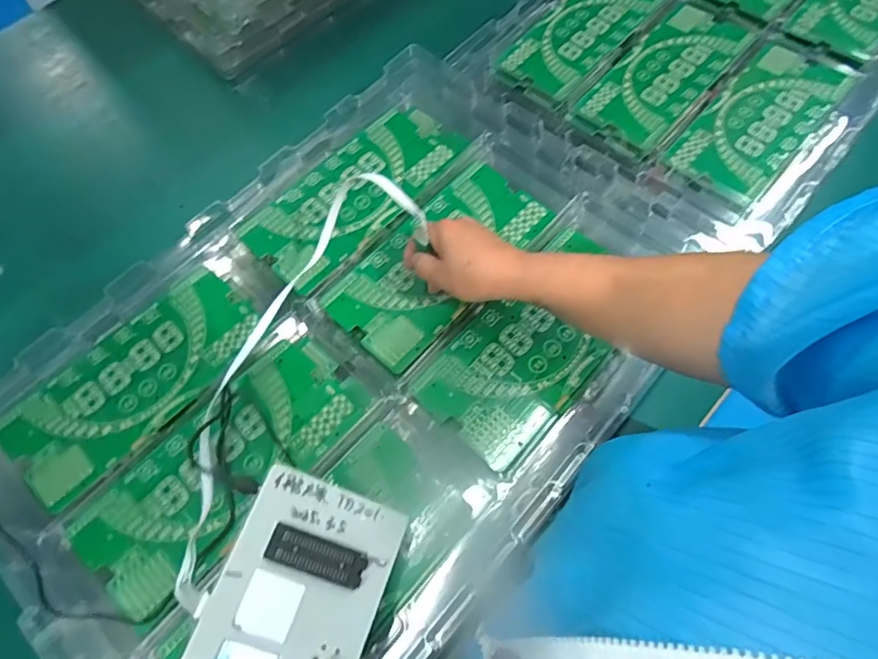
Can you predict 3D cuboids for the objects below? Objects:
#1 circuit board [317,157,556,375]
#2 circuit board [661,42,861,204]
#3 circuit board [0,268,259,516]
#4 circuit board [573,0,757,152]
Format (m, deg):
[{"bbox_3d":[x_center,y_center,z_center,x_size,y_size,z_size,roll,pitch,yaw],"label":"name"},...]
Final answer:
[{"bbox_3d":[0.006,-0.078,0.546,0.114,0.009,0.251,40,74,17],"label":"circuit board"},{"bbox_3d":[0.388,-0.256,0.641,0.114,0.009,0.242,40,78,22],"label":"circuit board"},{"bbox_3d":[-0.288,0.045,0.507,0.110,0.009,0.240,37,71,18],"label":"circuit board"},{"bbox_3d":[0.292,-0.333,0.681,0.111,0.010,0.243,40,78,19],"label":"circuit board"}]

